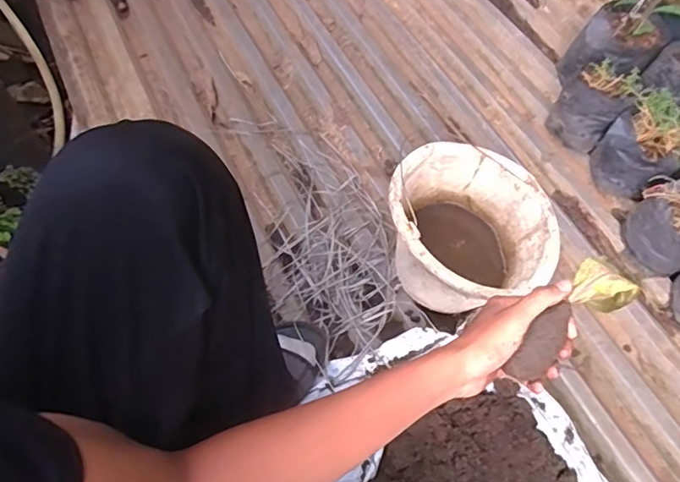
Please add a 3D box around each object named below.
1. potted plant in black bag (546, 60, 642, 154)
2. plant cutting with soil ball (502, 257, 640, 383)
[{"bbox_3d":[0.464,-0.243,0.962,0.118,0.147,0.093,31,67,14],"label":"potted plant in black bag"},{"bbox_3d":[0.206,0.074,0.471,0.134,0.049,0.048,-40,68,-7],"label":"plant cutting with soil ball"}]

